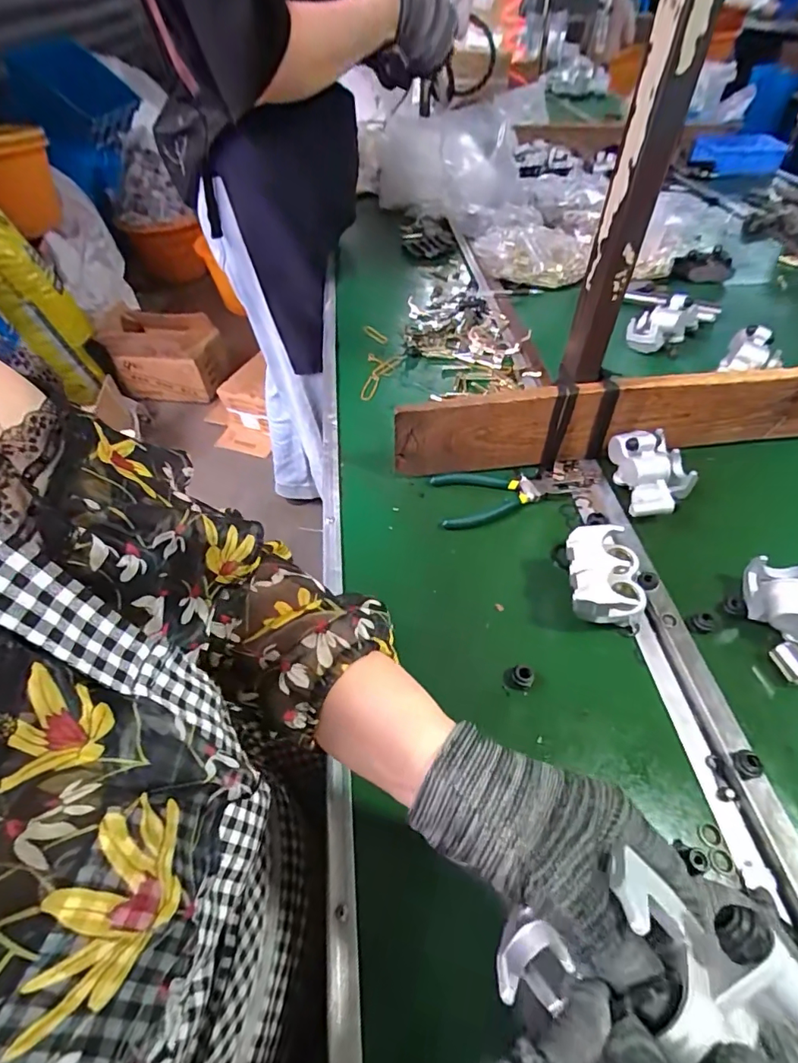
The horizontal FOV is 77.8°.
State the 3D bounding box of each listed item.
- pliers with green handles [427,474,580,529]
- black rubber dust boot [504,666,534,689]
[{"bbox_3d":[0.117,-0.040,0.529,0.156,0.008,0.072,-9,50,-4],"label":"pliers with green handles"},{"bbox_3d":[0.096,0.119,0.398,0.022,0.019,0.015,23,55,20],"label":"black rubber dust boot"}]

